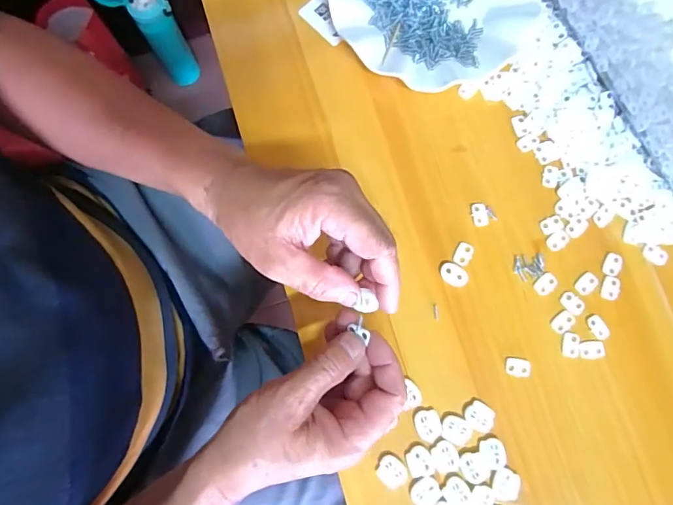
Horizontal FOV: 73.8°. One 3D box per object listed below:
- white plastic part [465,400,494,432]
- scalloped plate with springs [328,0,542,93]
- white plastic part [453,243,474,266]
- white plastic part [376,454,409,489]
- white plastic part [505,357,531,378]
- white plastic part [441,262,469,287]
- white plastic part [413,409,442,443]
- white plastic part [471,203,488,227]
[{"bbox_3d":[0.113,0.129,0.349,0.023,0.004,0.020,33,82,6],"label":"white plastic part"},{"bbox_3d":[0.086,-0.233,0.406,0.179,0.027,0.177,0,80,0],"label":"scalloped plate with springs"},{"bbox_3d":[0.107,0.001,0.377,0.014,0.006,0.020,31,81,6],"label":"white plastic part"},{"bbox_3d":[0.042,0.168,0.341,0.020,0.004,0.023,-41,82,-7],"label":"white plastic part"},{"bbox_3d":[0.145,0.091,0.359,0.019,0.004,0.014,9,80,2],"label":"white plastic part"},{"bbox_3d":[0.098,0.018,0.375,0.024,0.013,0.017,26,81,5],"label":"white plastic part"},{"bbox_3d":[0.071,0.135,0.348,0.020,0.004,0.023,-9,80,-1],"label":"white plastic part"},{"bbox_3d":[0.122,-0.032,0.383,0.012,0.007,0.020,-3,80,0],"label":"white plastic part"}]

